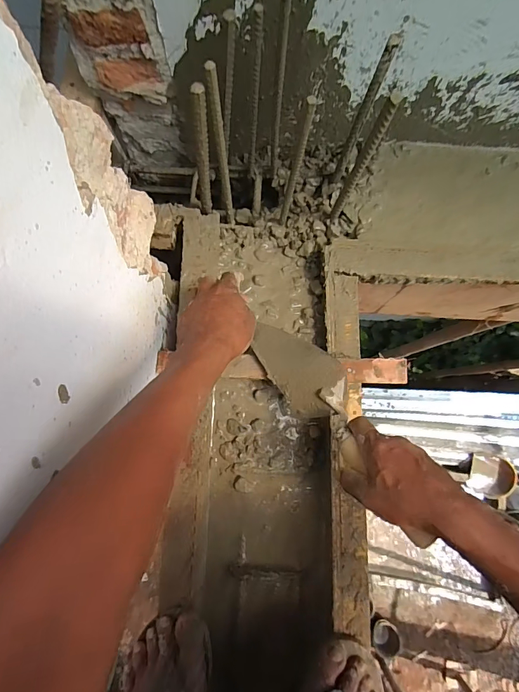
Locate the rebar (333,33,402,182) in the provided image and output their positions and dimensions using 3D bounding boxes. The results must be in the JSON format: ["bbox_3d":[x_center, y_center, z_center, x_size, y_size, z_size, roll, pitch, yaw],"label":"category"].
[{"bbox_3d":[0.131,-0.291,0.505,0.020,0.225,0.017,18,80,3],"label":"rebar"}]

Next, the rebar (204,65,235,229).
[{"bbox_3d":[-0.045,-0.229,0.494,0.011,0.285,0.015,-17,80,-3],"label":"rebar"}]

